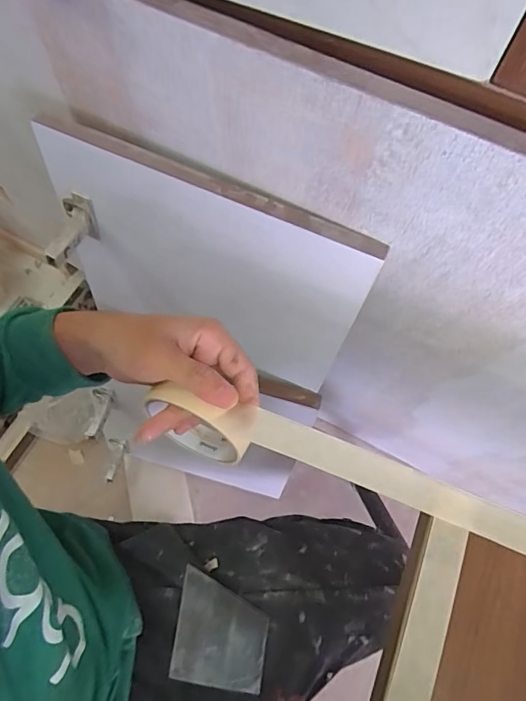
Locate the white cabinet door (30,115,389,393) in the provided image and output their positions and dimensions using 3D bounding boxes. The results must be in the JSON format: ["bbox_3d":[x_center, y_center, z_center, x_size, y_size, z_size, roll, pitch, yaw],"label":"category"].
[{"bbox_3d":[-0.062,-0.079,0.499,0.319,0.251,0.019,23,58,3],"label":"white cabinet door"}]

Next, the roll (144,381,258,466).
[{"bbox_3d":[-0.050,0.061,0.359,0.083,0.085,0.031,15,68,4],"label":"roll"}]

